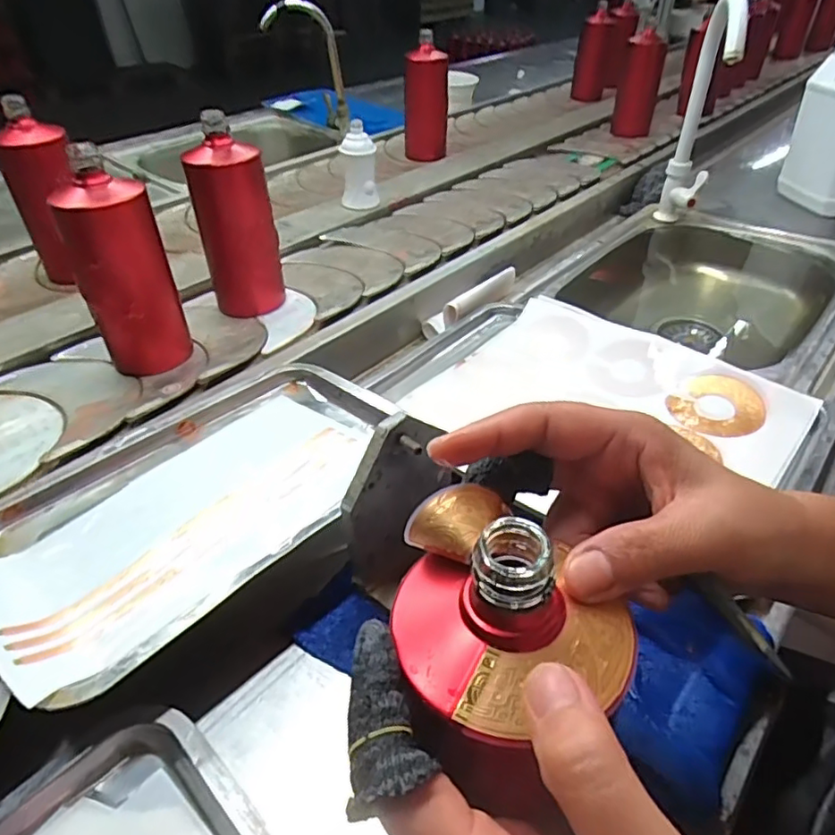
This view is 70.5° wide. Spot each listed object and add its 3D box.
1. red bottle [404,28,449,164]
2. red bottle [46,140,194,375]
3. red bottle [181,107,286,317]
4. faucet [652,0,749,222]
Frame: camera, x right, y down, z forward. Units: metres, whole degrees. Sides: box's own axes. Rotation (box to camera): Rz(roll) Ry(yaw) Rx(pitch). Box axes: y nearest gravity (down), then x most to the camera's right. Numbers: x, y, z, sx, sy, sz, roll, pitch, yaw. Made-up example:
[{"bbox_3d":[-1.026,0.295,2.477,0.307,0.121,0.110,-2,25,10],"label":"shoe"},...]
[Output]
[{"bbox_3d":[0.019,-0.635,1.175,0.083,0.213,0.085,-1,45,-3],"label":"red bottle"},{"bbox_3d":[-0.283,-0.138,0.576,0.061,0.213,0.077,21,48,18],"label":"red bottle"},{"bbox_3d":[-0.206,-0.216,0.677,0.082,0.219,0.067,-12,46,-13],"label":"red bottle"},{"bbox_3d":[0.392,-0.401,0.819,0.059,0.310,0.161,17,47,15],"label":"faucet"}]

